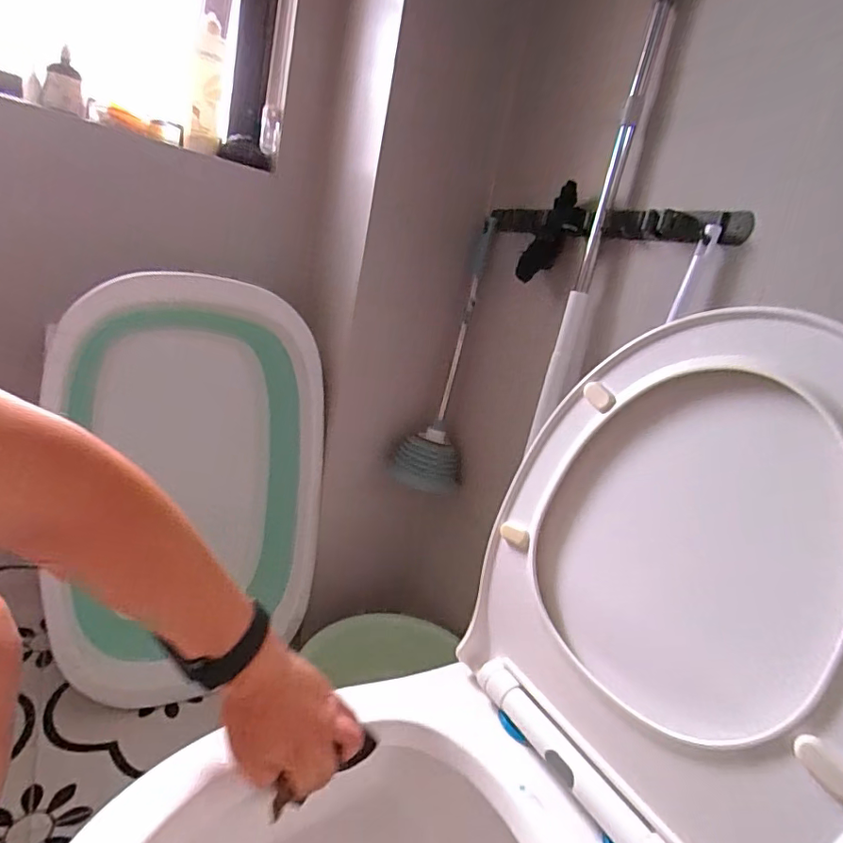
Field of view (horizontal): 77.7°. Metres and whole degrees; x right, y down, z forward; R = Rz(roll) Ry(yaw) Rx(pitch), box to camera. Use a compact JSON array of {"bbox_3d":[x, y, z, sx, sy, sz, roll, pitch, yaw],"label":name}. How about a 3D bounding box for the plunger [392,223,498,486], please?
[{"bbox_3d":[0.037,-0.119,1.035,0.129,0.505,0.123,11,16,-1],"label":"plunger"}]

